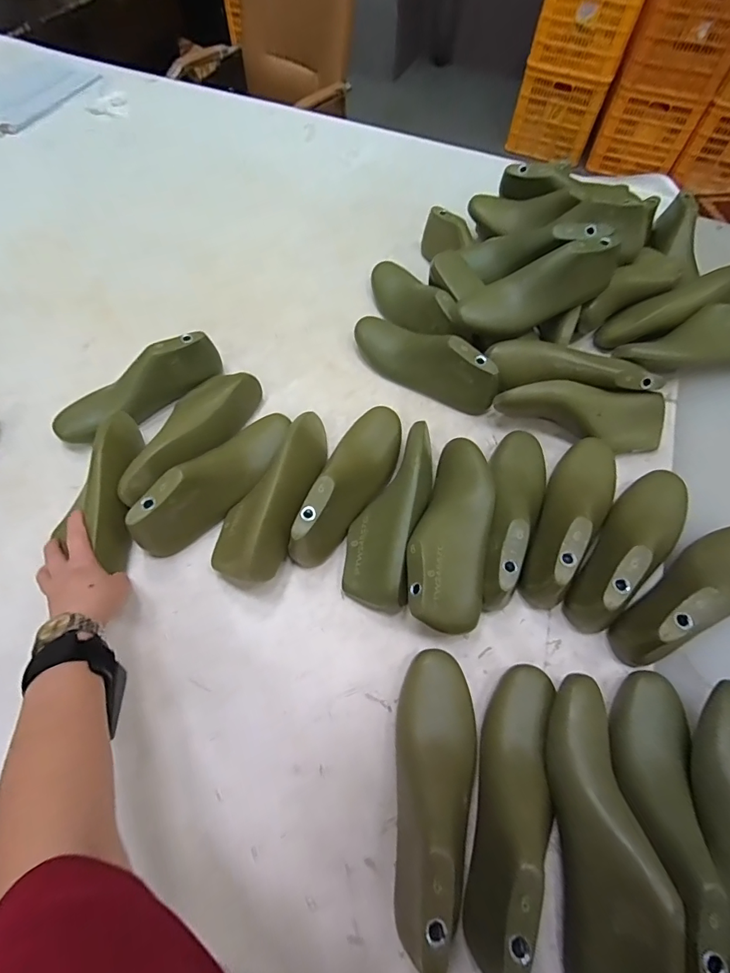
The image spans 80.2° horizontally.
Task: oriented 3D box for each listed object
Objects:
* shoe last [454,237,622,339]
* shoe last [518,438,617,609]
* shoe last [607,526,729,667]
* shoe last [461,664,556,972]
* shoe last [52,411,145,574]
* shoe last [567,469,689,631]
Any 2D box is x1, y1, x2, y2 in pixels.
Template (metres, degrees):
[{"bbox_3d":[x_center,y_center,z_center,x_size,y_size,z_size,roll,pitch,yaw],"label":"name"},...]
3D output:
[{"bbox_3d":[0.238,-0.273,0.592,0.226,0.077,0.076,-22,64,5],"label":"shoe last"},{"bbox_3d":[0.248,0.027,0.503,0.073,0.079,0.227,28,66,14],"label":"shoe last"},{"bbox_3d":[0.366,0.110,0.472,0.222,0.096,0.071,-28,66,-13],"label":"shoe last"},{"bbox_3d":[0.133,0.271,0.374,0.066,0.072,0.227,15,64,8],"label":"shoe last"},{"bbox_3d":[-0.323,-0.001,0.517,0.079,0.062,0.192,-4,71,-6],"label":"shoe last"},{"bbox_3d":[0.311,0.060,0.488,0.076,0.082,0.229,38,69,18],"label":"shoe last"}]

